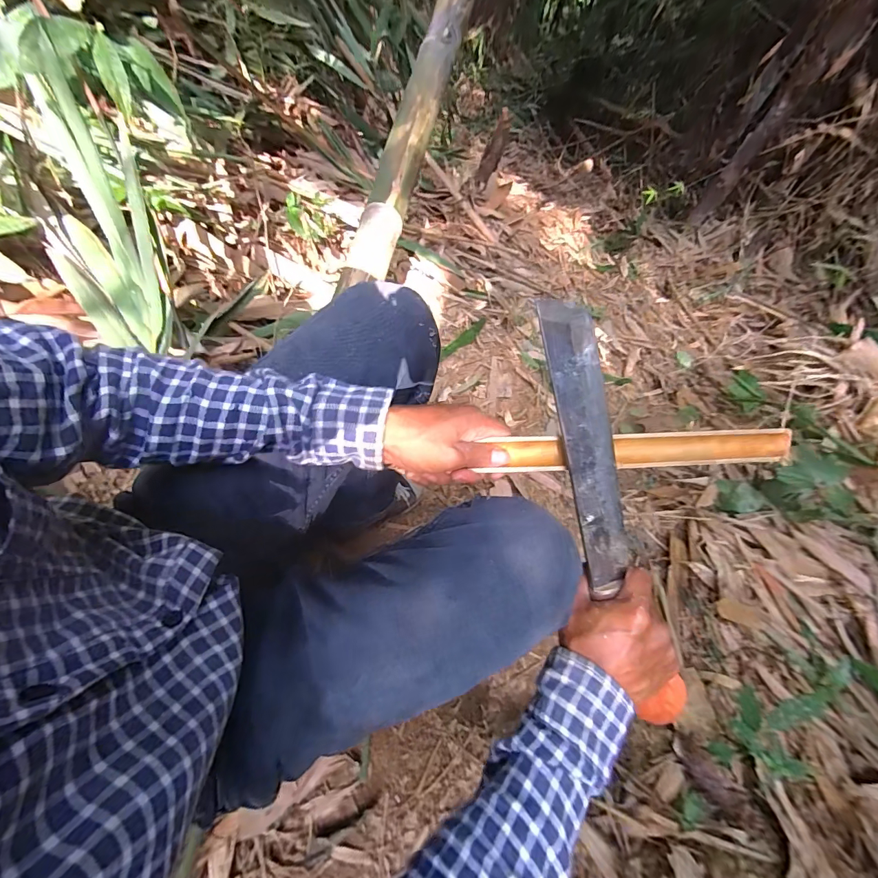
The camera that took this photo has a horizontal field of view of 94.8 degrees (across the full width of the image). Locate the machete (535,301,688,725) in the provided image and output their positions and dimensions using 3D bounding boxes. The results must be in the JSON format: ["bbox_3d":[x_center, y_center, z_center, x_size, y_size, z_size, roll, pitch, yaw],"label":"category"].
[{"bbox_3d":[0.148,0.075,0.346,0.056,0.018,0.383,-16,98,-2],"label":"machete"}]

